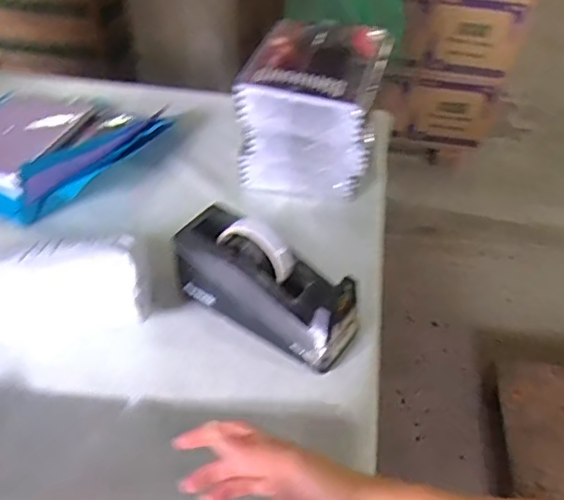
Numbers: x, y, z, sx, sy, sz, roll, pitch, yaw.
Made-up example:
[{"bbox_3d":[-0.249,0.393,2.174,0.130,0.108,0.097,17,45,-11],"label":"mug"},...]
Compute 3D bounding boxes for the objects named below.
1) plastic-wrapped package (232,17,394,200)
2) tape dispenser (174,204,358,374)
[{"bbox_3d":[0.043,-0.186,0.784,0.165,0.195,0.197,12,45,10],"label":"plastic-wrapped package"},{"bbox_3d":[-0.019,0.040,0.614,0.201,0.115,0.075,28,50,23],"label":"tape dispenser"}]

